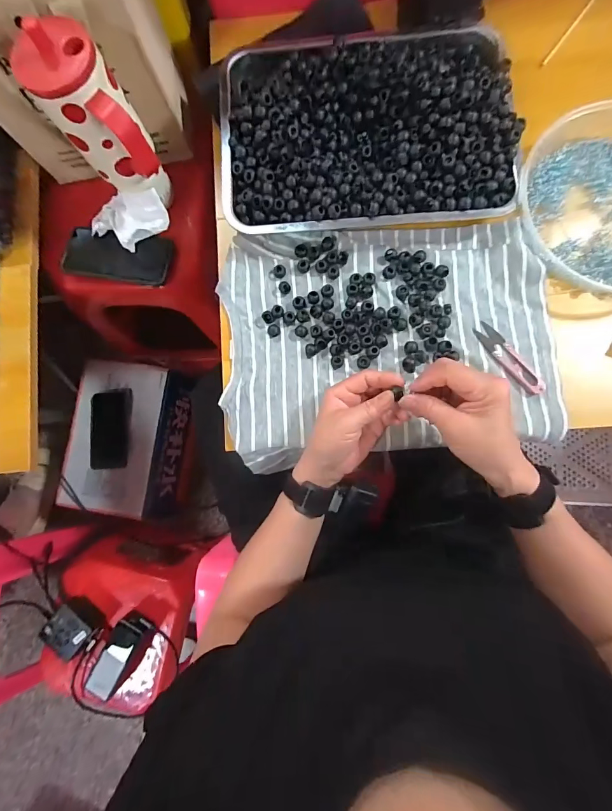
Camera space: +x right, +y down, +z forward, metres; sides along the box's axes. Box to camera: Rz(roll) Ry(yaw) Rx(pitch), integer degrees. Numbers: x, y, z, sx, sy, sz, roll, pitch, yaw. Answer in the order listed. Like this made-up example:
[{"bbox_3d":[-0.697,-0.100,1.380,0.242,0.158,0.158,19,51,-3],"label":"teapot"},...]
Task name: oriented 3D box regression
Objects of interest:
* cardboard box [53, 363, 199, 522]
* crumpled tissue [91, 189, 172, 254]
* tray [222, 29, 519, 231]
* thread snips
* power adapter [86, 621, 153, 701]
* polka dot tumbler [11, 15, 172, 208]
[{"bbox_3d":[-0.401,0.079,0.891,0.217,0.167,0.325,8,85,5],"label":"cardboard box"},{"bbox_3d":[-0.264,-0.269,0.546,0.112,0.036,0.076,8,85,5],"label":"crumpled tissue"},{"bbox_3d":[0.069,-0.334,0.448,0.343,0.058,0.261,-6,84,3],"label":"tray"},{"bbox_3d":[0.235,-0.055,0.432,0.025,0.011,0.101,-37,83,-1],"label":"thread snips"},{"bbox_3d":[-0.326,0.432,0.653,0.053,0.028,0.124,27,69,6],"label":"power adapter"},{"bbox_3d":[-0.224,-0.323,0.453,0.111,0.197,0.083,33,87,6],"label":"polka dot tumbler"}]

